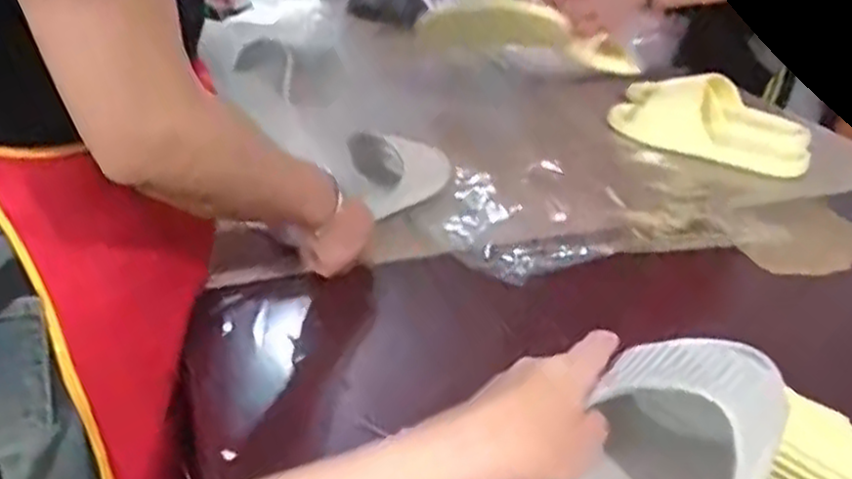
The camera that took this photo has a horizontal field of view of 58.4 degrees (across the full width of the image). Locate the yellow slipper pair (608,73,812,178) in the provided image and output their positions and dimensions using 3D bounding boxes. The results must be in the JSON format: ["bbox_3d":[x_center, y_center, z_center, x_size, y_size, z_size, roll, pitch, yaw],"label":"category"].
[{"bbox_3d":[0.401,-0.171,1.069,0.262,0.063,0.179,14,33,19],"label":"yellow slipper pair"}]

